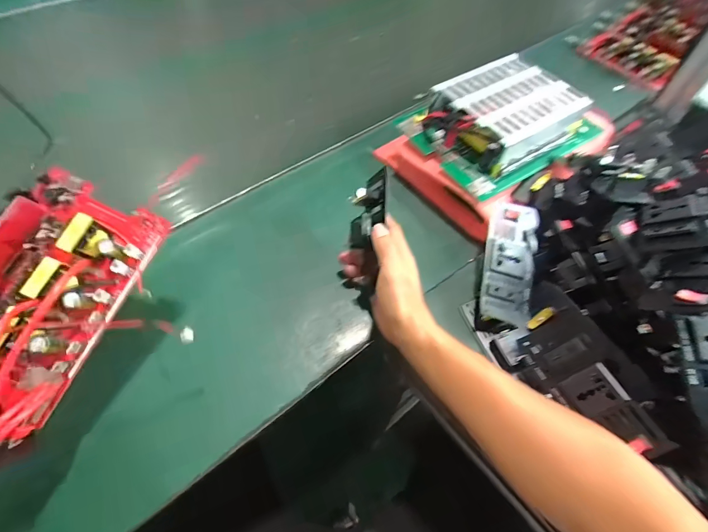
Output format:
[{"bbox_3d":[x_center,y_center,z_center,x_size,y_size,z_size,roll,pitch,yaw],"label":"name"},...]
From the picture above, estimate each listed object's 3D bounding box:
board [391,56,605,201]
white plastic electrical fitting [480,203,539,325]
[{"bbox_3d":[0.212,-0.206,0.504,0.249,0.067,0.175,-23,59,-18],"label":"board"},{"bbox_3d":[0.178,-0.007,0.415,0.055,0.016,0.138,14,72,7],"label":"white plastic electrical fitting"}]

